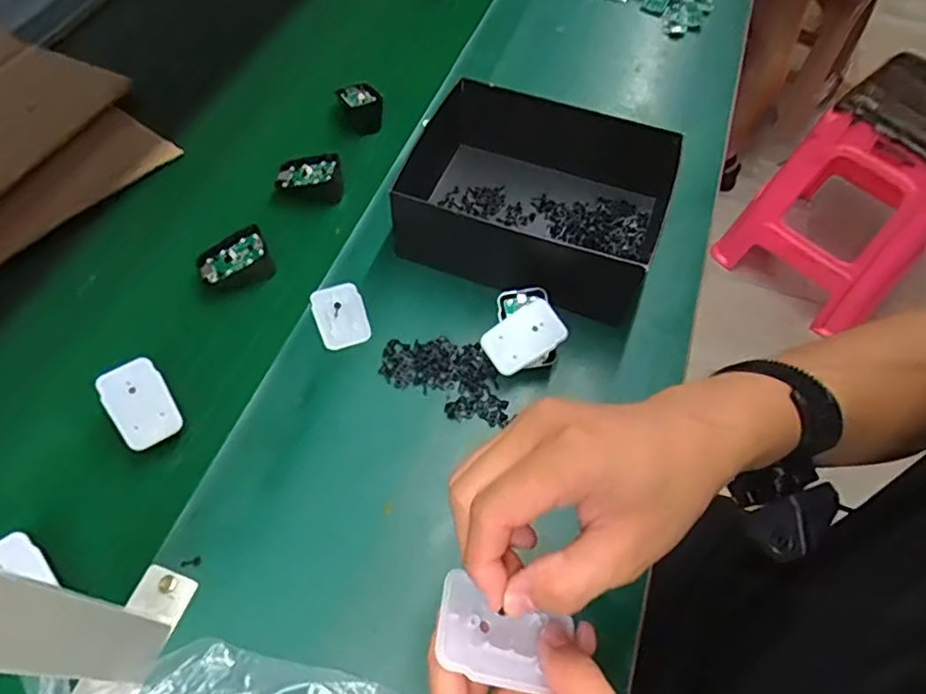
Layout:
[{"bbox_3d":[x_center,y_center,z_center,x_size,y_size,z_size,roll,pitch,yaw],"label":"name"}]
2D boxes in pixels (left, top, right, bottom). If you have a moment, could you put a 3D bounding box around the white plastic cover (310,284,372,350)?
[{"bbox_3d":[-0.110,-0.028,0.540,0.045,0.005,0.064,-17,61,-12],"label":"white plastic cover"}]

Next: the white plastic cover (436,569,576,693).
[{"bbox_3d":[0.016,0.129,0.264,0.057,0.004,0.038,26,45,-5],"label":"white plastic cover"}]

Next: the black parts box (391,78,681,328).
[{"bbox_3d":[0.069,-0.146,0.574,0.252,0.084,0.189,17,60,8],"label":"black parts box"}]

